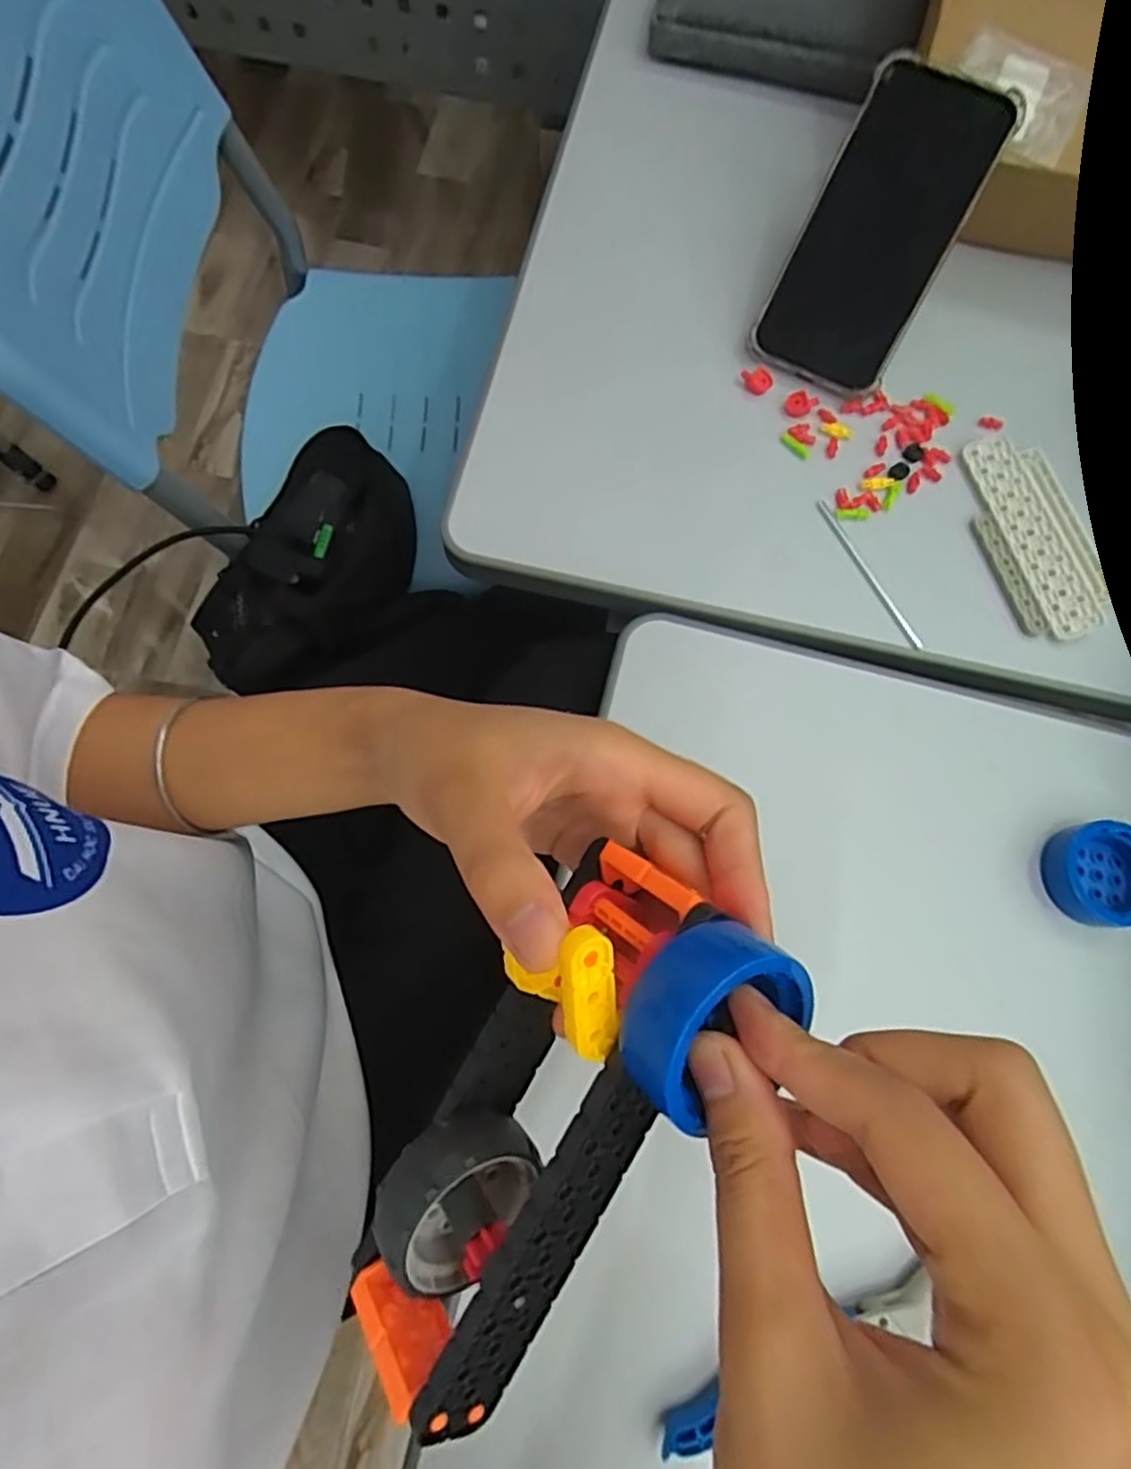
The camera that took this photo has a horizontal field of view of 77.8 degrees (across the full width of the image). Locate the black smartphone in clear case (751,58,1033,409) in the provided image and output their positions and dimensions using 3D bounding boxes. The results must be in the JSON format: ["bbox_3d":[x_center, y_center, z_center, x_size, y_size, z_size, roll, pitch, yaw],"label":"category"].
[{"bbox_3d":[0.176,-0.284,0.399,0.080,0.011,0.163,28,103,7],"label":"black smartphone in clear case"}]

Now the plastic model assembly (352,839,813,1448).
[{"bbox_3d":[-0.004,0.108,0.196,0.060,0.054,0.151,34,95,8],"label":"plastic model assembly"}]

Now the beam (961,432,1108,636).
[{"bbox_3d":[0.256,-0.110,0.386,0.027,0.009,0.122,-15,76,-6],"label":"beam"}]

